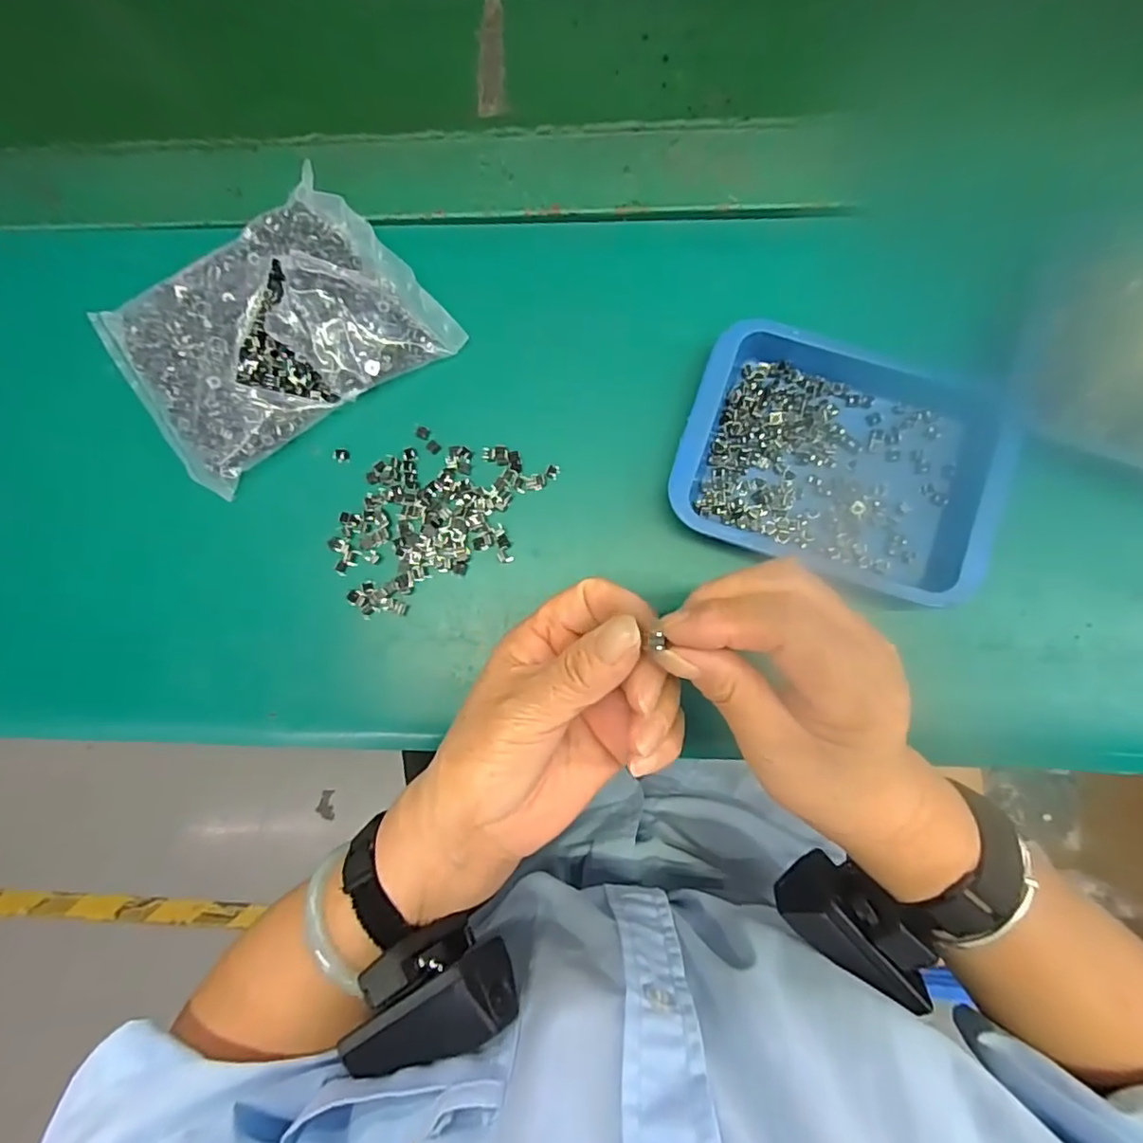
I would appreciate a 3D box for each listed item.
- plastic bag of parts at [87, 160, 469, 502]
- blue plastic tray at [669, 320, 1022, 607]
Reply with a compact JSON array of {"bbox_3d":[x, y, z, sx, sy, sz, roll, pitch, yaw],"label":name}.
[{"bbox_3d":[-0.168,-0.136,0.315,0.168,0.034,0.125,-35,83,0],"label":"plastic bag of parts"},{"bbox_3d":[0.140,-0.060,0.299,0.158,0.023,0.123,18,85,5],"label":"blue plastic tray"}]

